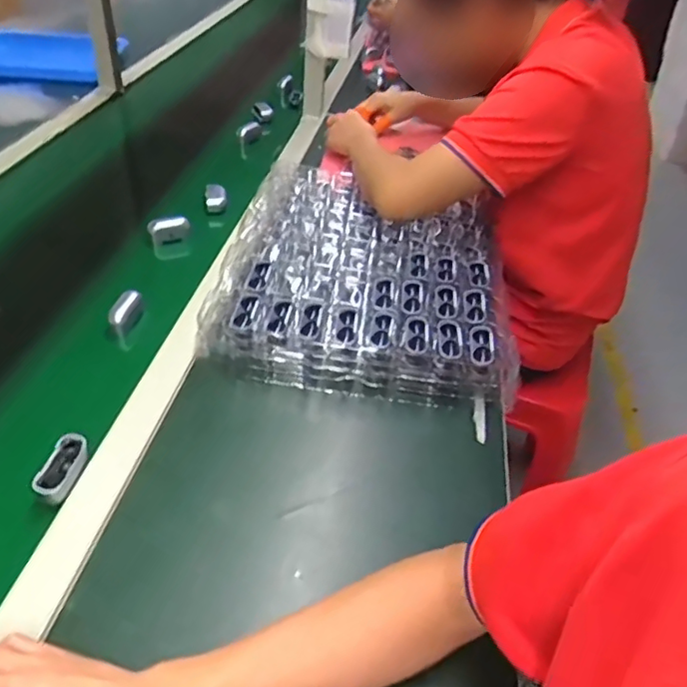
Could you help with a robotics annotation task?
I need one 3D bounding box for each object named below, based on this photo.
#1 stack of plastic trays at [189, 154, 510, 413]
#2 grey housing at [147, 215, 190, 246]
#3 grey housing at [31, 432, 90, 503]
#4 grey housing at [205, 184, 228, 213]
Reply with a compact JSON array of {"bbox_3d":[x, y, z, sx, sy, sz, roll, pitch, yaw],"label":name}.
[{"bbox_3d":[0.030,-0.112,0.800,0.344,0.056,0.457,7,42,1],"label":"stack of plastic trays"},{"bbox_3d":[-0.247,-0.161,0.847,0.053,0.033,0.022,-20,48,-26],"label":"grey housing"},{"bbox_3d":[-0.248,0.110,0.528,0.028,0.017,0.062,11,42,5],"label":"grey housing"},{"bbox_3d":[-0.199,-0.226,0.931,0.033,0.030,0.044,-5,43,-13],"label":"grey housing"}]

